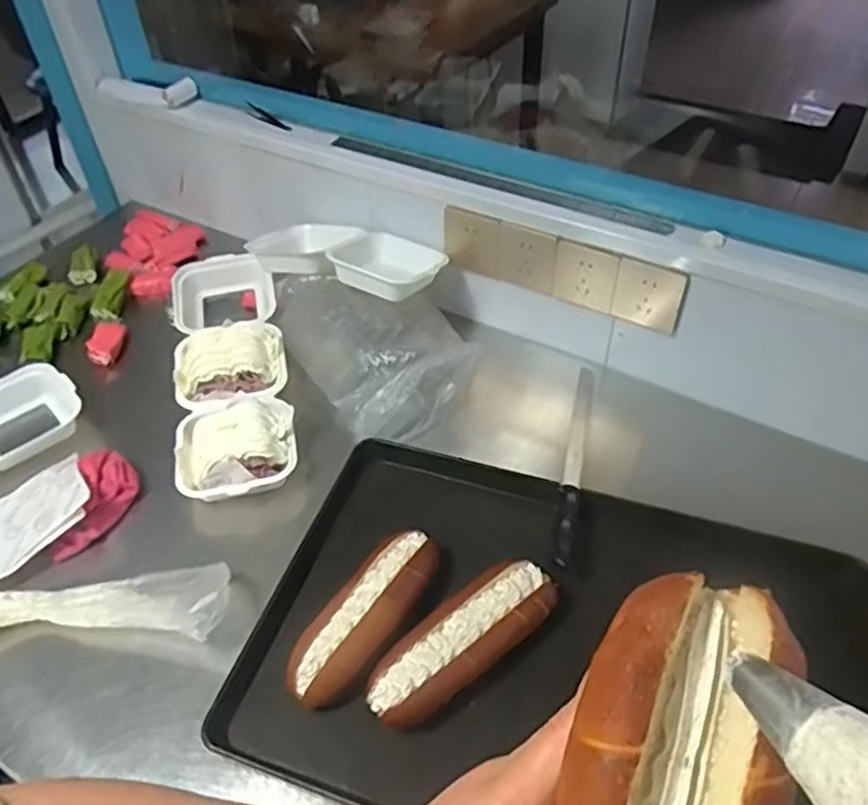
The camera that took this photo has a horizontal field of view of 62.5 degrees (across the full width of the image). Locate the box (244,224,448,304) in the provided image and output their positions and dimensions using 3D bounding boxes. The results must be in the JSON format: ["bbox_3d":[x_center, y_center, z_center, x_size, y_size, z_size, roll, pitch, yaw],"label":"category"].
[{"bbox_3d":[-0.125,-0.213,1.014,0.276,0.062,0.142,26,52,25],"label":"box"}]

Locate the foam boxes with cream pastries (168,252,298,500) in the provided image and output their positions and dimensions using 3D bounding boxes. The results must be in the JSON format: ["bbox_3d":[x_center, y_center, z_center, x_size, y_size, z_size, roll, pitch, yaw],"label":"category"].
[{"bbox_3d":[-0.273,-0.050,0.961,0.140,0.084,0.396,-12,47,-10],"label":"foam boxes with cream pastries"}]

